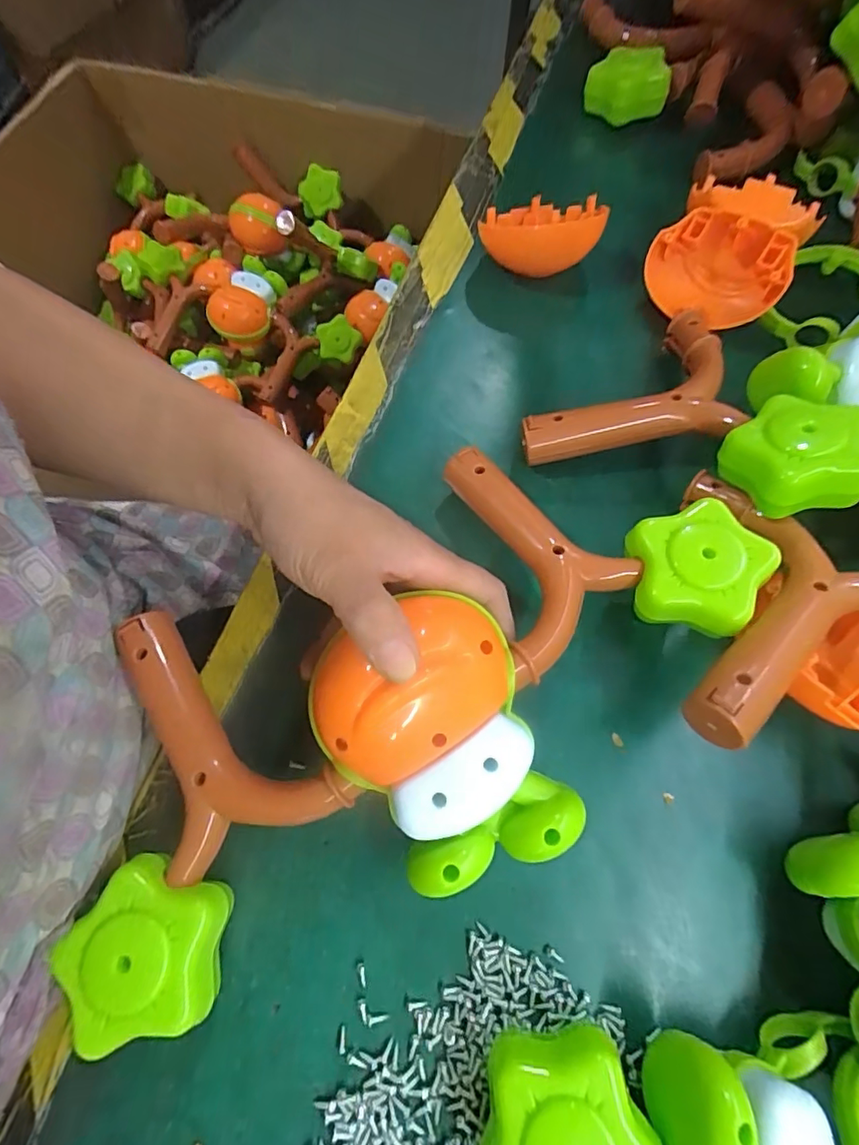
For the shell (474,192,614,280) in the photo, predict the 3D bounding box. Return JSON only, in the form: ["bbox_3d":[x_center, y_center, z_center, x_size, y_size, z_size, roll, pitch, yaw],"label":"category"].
[{"bbox_3d":[0.082,-0.249,0.380,0.083,0.052,0.065,18,69,5],"label":"shell"}]

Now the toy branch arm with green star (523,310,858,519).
[{"bbox_3d":[0.157,-0.106,0.311,0.164,0.086,0.138,24,70,7],"label":"toy branch arm with green star"}]

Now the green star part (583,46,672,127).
[{"bbox_3d":[0.166,-0.409,0.445,0.053,0.049,0.053,-17,72,-7],"label":"green star part"}]

